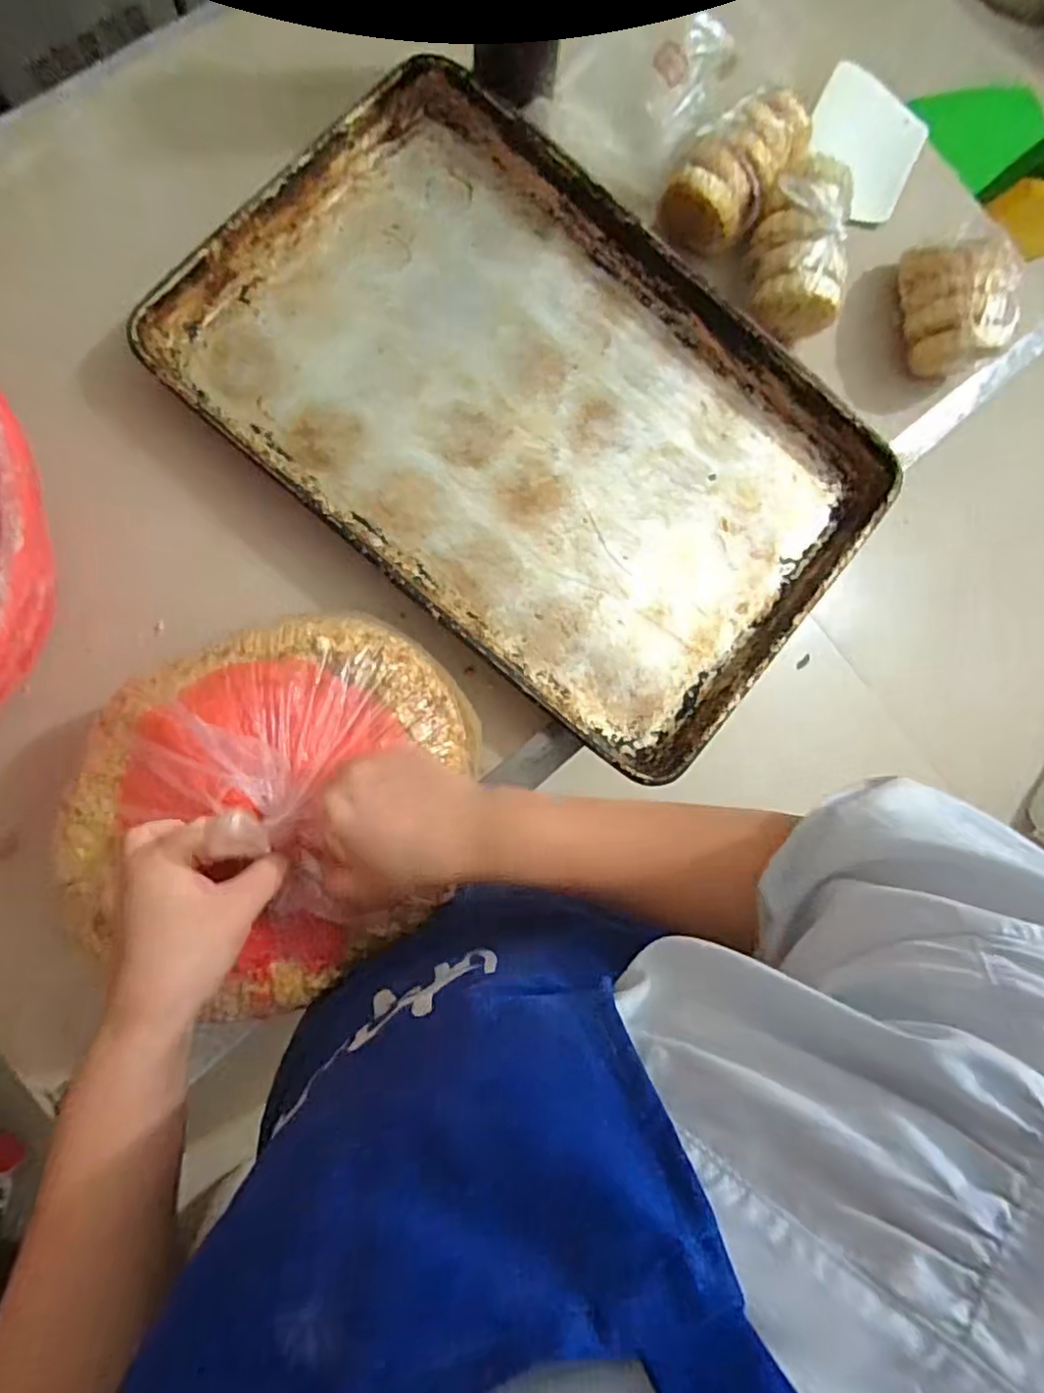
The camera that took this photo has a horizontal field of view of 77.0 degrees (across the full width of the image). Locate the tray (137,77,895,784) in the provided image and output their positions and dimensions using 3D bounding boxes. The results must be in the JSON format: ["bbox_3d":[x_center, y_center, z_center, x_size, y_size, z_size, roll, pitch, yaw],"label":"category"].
[{"bbox_3d":[0.013,-0.254,0.606,0.610,0.046,0.412,40,81,-2],"label":"tray"}]

